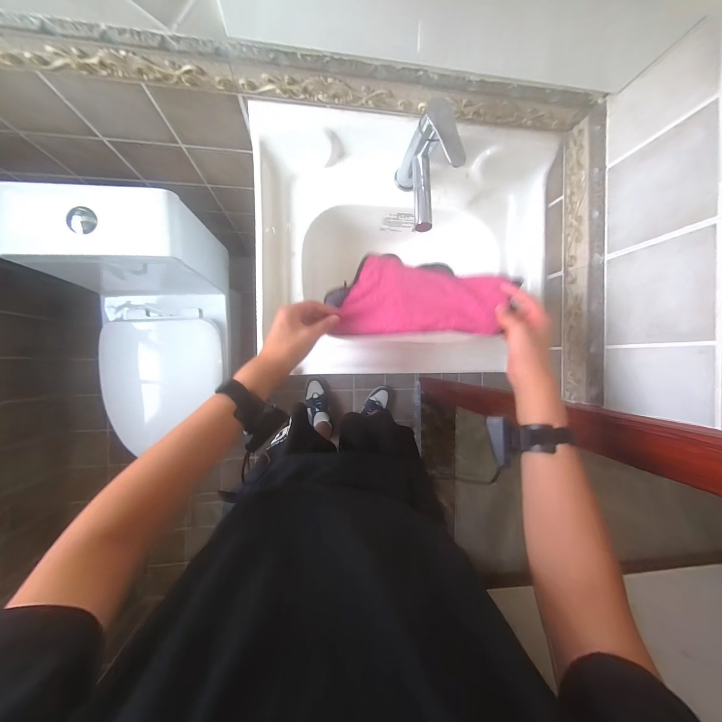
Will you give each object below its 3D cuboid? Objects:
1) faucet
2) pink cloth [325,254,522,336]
[{"bbox_3d":[0.116,-0.309,0.541,0.054,0.191,0.165,-3,91,-8],"label":"faucet"},{"bbox_3d":[0.099,-0.117,0.551,0.326,0.060,0.200,1,55,7],"label":"pink cloth"}]

